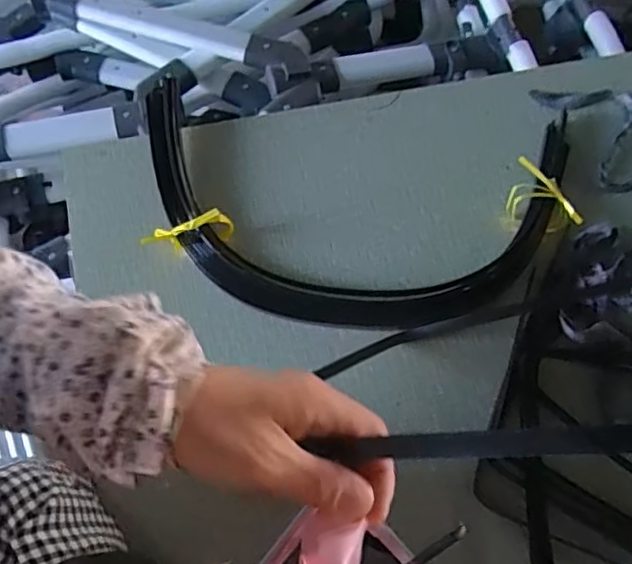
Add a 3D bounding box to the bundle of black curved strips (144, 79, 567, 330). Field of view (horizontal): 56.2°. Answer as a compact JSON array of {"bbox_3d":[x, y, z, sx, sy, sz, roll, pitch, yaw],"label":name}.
[{"bbox_3d":[0.032,-0.095,0.630,0.475,0.046,0.286,9,67,2],"label":"bundle of black curved strips"}]

